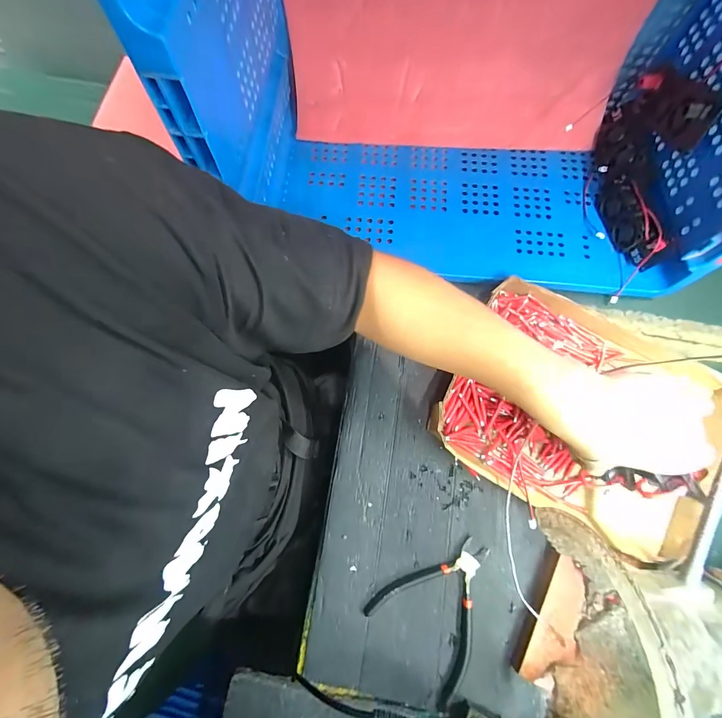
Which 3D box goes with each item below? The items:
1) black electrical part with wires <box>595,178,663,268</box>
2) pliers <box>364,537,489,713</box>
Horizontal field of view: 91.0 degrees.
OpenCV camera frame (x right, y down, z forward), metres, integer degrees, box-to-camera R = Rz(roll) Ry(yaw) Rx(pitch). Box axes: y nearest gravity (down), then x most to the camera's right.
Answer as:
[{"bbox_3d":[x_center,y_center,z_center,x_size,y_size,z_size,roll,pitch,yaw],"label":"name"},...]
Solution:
[{"bbox_3d":[0.349,-0.180,0.466,0.023,0.054,0.118,-19,78,-3],"label":"black electrical part with wires"},{"bbox_3d":[0.096,0.276,0.395,0.145,0.011,0.122,-43,80,-8],"label":"pliers"}]

